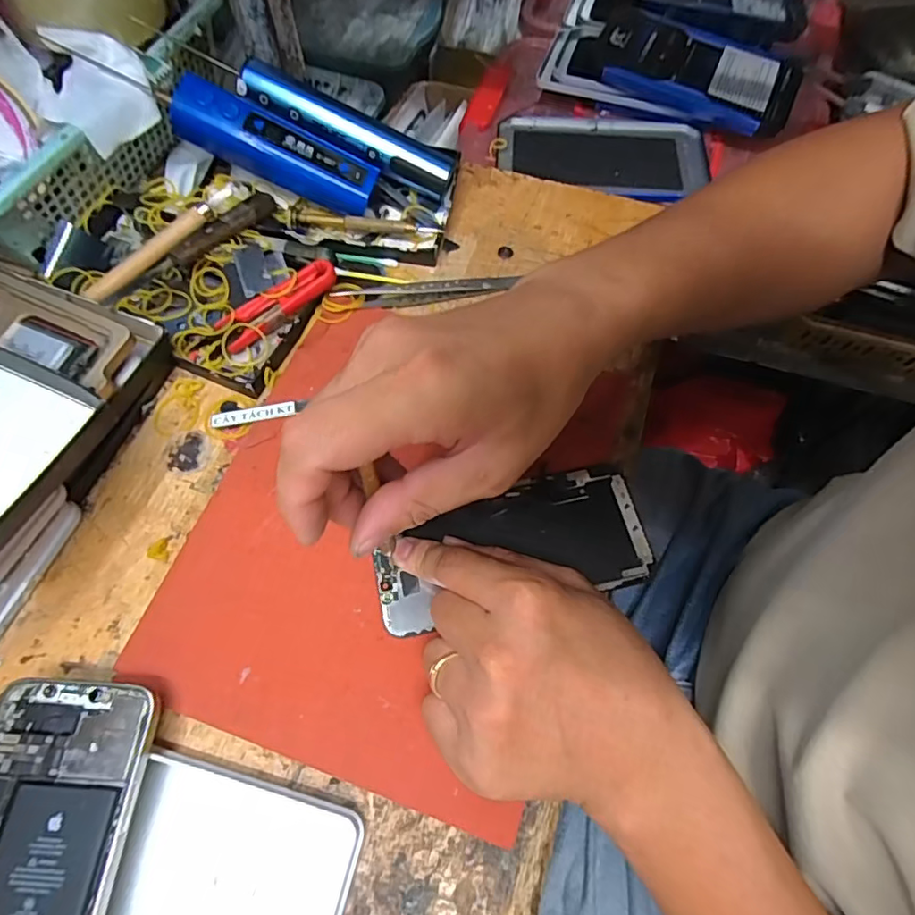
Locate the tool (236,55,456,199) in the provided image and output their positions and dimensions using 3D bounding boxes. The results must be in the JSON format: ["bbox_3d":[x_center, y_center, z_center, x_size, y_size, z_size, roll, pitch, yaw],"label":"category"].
[{"bbox_3d":[-0.078,-0.228,0.388,0.153,0.022,0.034,23,66,-9],"label":"tool"}]

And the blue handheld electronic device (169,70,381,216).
[{"bbox_3d":[-0.120,-0.208,0.372,0.130,0.033,0.032,19,64,-16],"label":"blue handheld electronic device"}]

